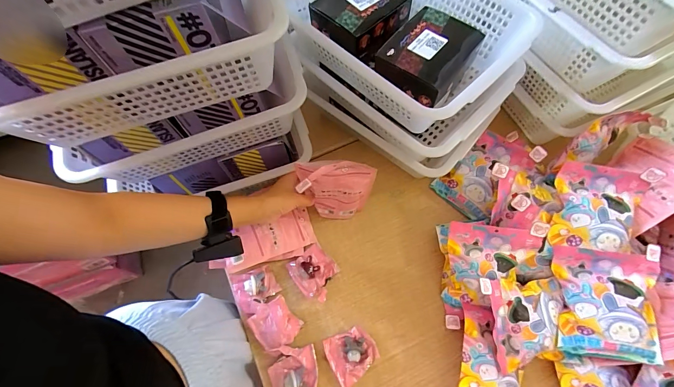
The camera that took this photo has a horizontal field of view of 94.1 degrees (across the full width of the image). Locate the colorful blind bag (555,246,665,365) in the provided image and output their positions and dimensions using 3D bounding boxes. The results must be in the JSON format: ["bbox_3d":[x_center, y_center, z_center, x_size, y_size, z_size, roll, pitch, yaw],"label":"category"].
[{"bbox_3d":[0.390,0.158,0.454,0.126,0.028,0.152,3,79,16],"label":"colorful blind bag"}]

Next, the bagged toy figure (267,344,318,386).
[{"bbox_3d":[-0.068,0.282,0.490,0.075,0.024,0.077,-11,66,-4],"label":"bagged toy figure"}]

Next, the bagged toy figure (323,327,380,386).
[{"bbox_3d":[0.024,0.255,0.499,0.074,0.029,0.072,-28,68,-11],"label":"bagged toy figure"}]

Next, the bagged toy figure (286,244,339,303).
[{"bbox_3d":[-0.040,0.140,0.552,0.074,0.031,0.090,-40,71,-15],"label":"bagged toy figure"}]

